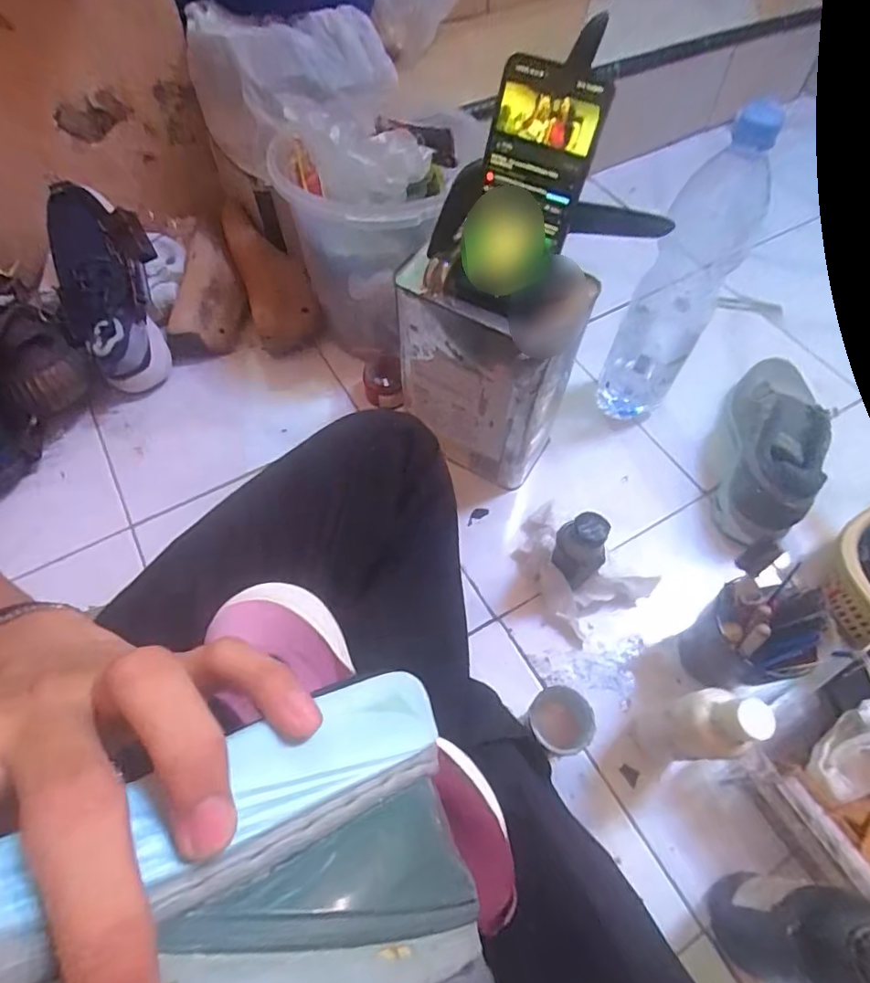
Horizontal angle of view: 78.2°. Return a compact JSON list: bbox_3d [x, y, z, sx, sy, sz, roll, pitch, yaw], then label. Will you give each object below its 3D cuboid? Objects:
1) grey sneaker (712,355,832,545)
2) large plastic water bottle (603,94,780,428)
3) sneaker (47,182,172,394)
[{"bbox_3d":[0.400,-0.062,0.635,0.092,0.103,0.248,19,60,9],"label":"grey sneaker"},{"bbox_3d":[0.259,-0.208,0.583,0.084,0.344,0.081,27,61,14],"label":"large plastic water bottle"},{"bbox_3d":[-0.421,-0.250,0.672,0.102,0.087,0.248,-21,93,-14],"label":"sneaker"}]

